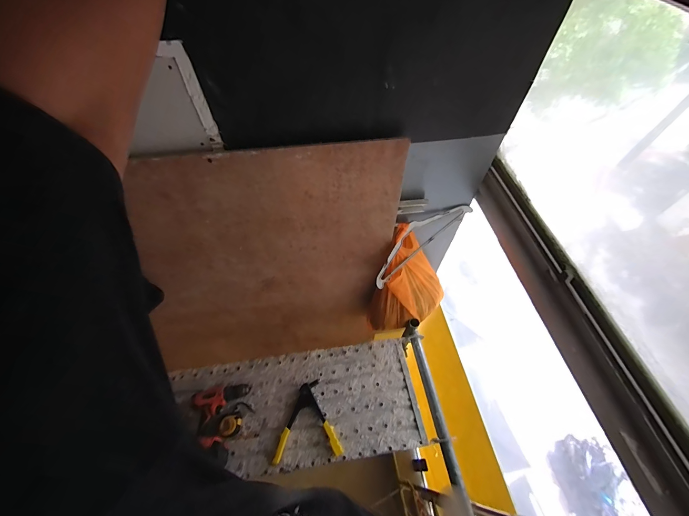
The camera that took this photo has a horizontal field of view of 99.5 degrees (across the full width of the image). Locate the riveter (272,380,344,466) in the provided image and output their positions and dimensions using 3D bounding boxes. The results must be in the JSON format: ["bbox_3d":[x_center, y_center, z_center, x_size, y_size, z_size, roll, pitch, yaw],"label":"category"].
[{"bbox_3d":[-0.131,0.554,1.002,0.215,0.025,0.232,-5,56,-4],"label":"riveter"}]

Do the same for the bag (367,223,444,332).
[{"bbox_3d":[0.252,0.124,1.114,0.251,0.449,0.213,22,58,14],"label":"bag"}]

